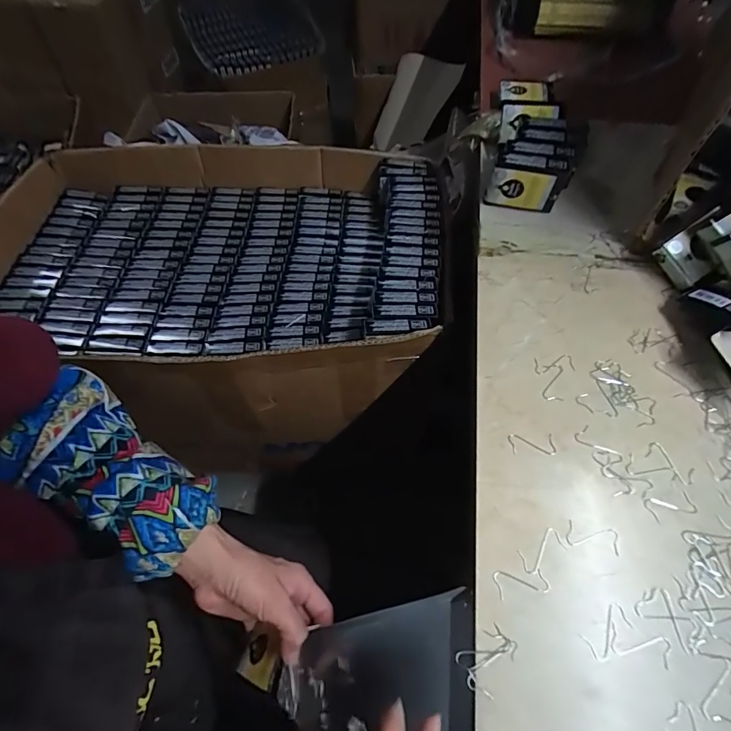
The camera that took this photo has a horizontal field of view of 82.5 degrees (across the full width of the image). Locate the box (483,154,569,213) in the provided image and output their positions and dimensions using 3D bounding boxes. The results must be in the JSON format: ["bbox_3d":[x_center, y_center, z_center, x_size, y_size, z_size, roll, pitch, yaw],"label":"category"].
[{"bbox_3d":[0.168,-0.190,0.442,0.069,0.060,0.017,7,60,6],"label":"box"}]

